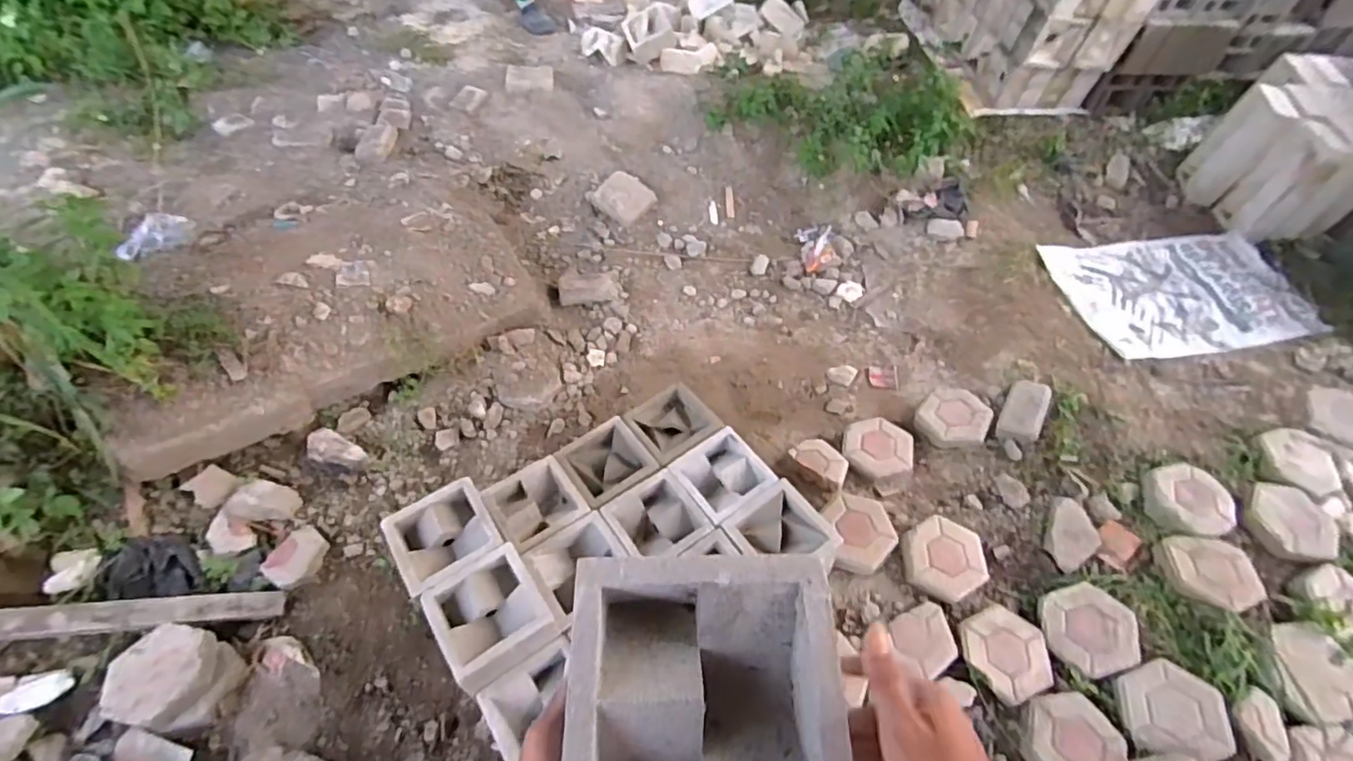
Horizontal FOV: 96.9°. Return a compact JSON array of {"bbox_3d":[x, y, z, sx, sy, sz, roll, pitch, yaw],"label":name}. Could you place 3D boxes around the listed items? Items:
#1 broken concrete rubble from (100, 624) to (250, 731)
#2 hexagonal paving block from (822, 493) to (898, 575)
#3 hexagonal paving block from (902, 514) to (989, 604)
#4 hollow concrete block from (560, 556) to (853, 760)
[{"bbox_3d":[-1.135,0.669,1.355,0.244,0.083,0.194,13,57,6],"label":"broken concrete rubble"},{"bbox_3d":[0.505,0.410,1.636,0.194,0.047,0.212,-7,52,-6],"label":"hexagonal paving block"},{"bbox_3d":[0.715,0.470,1.594,0.222,0.044,0.205,28,59,15],"label":"hexagonal paving block"},{"bbox_3d":[0.020,0.241,0.448,0.193,0.072,0.194,1,56,-2],"label":"hollow concrete block"}]

